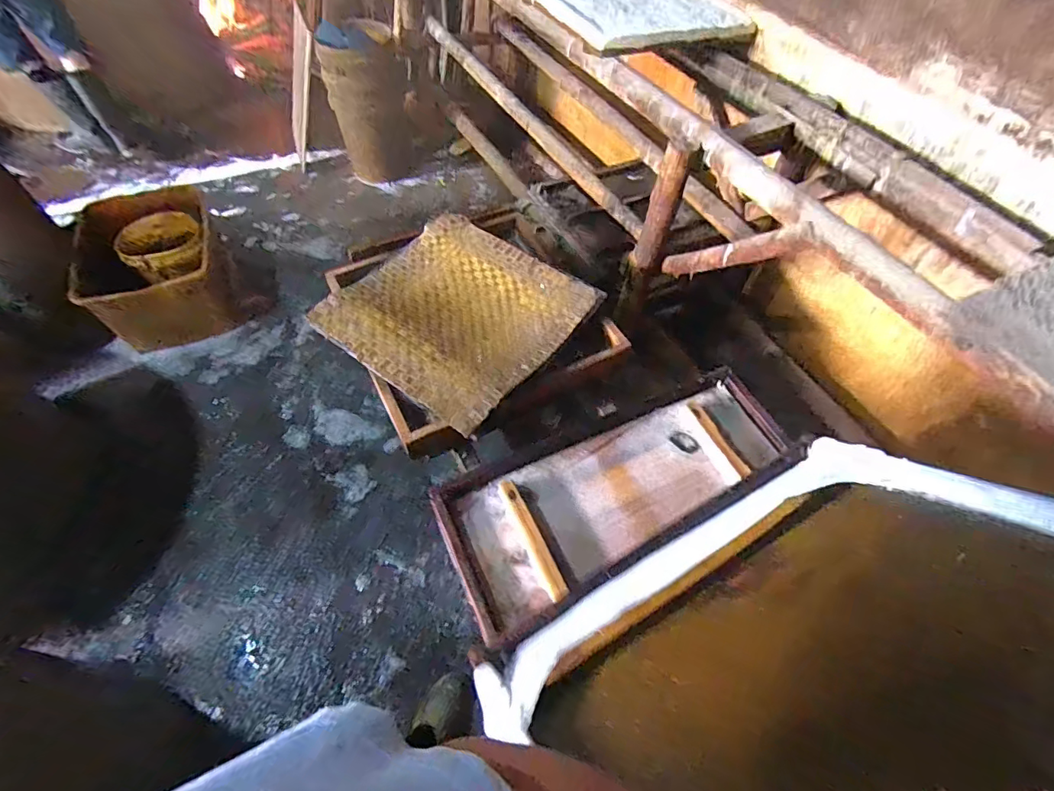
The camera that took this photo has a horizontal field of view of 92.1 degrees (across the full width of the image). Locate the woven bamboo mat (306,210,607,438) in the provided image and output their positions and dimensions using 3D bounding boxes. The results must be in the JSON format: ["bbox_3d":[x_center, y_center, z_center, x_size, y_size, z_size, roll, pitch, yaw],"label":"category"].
[{"bbox_3d":[-0.167,-0.199,1.186,0.508,0.053,0.488,35,62,19],"label":"woven bamboo mat"}]

